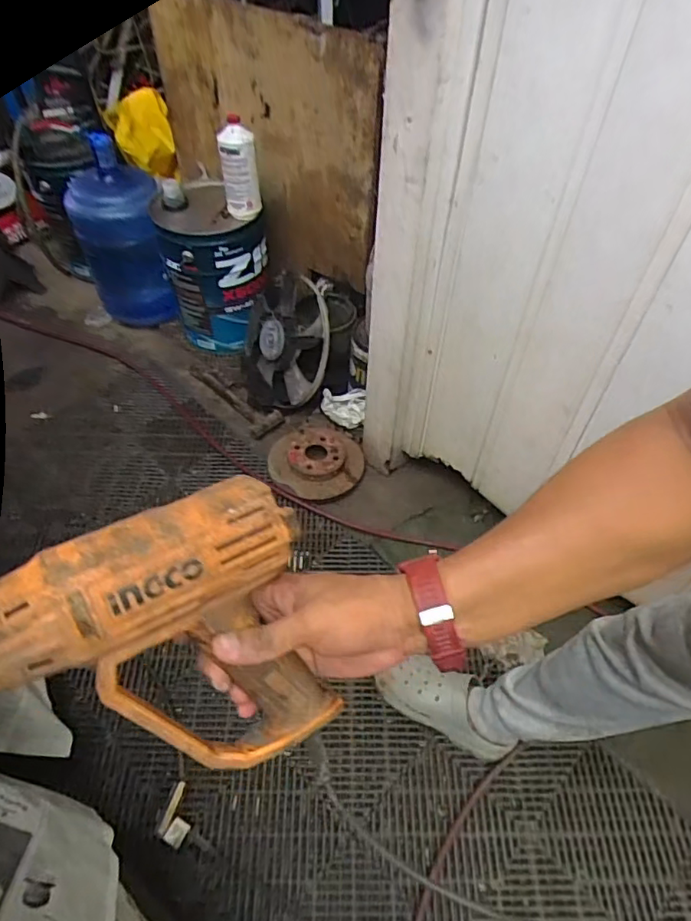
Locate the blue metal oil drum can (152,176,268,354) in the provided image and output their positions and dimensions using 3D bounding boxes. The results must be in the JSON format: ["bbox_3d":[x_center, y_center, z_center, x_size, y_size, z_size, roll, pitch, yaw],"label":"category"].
[{"bbox_3d":[-0.363,-0.532,1.581,0.267,0.393,0.291,1,51,-1],"label":"blue metal oil drum can"}]

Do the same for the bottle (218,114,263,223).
[{"bbox_3d":[-0.256,-0.701,1.355,0.081,0.213,0.092,-11,52,-10],"label":"bottle"}]

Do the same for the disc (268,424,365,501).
[{"bbox_3d":[-0.075,-0.005,1.401,0.228,0.053,0.222,1,51,-1],"label":"disc"}]

